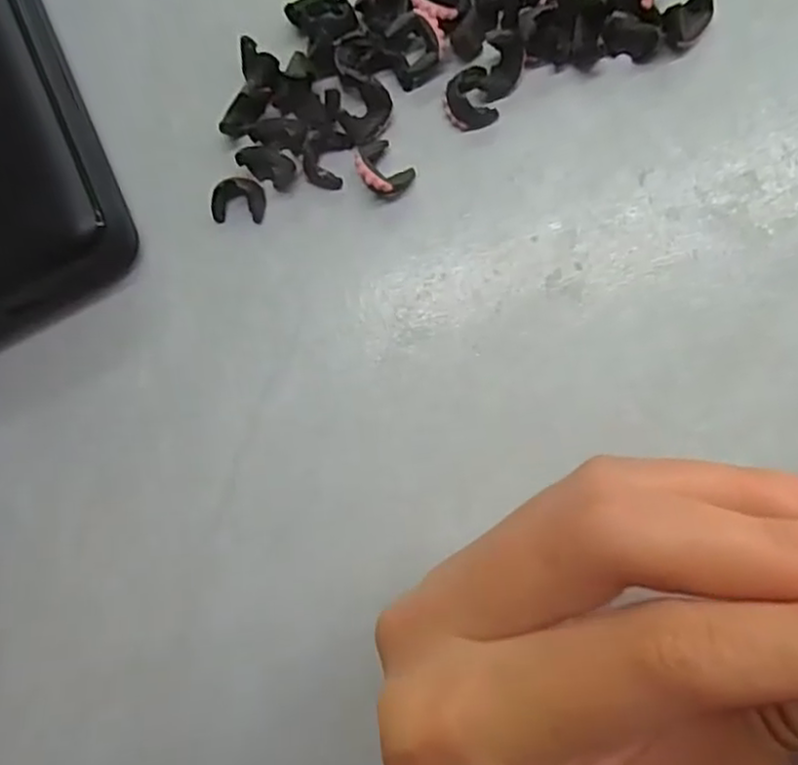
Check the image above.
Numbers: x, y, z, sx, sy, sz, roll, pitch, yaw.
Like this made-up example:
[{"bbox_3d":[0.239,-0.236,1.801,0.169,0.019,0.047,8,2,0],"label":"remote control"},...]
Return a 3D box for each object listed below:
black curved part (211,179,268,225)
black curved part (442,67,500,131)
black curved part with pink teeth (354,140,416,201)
[{"bbox_3d":[-0.047,-0.053,0.205,0.015,0.006,0.012,3,87,9],"label":"black curved part"},{"bbox_3d":[0.019,-0.079,0.197,0.014,0.006,0.016,-18,84,8],"label":"black curved part"},{"bbox_3d":[-0.006,-0.061,0.198,0.013,0.010,0.017,-42,81,5],"label":"black curved part with pink teeth"}]

